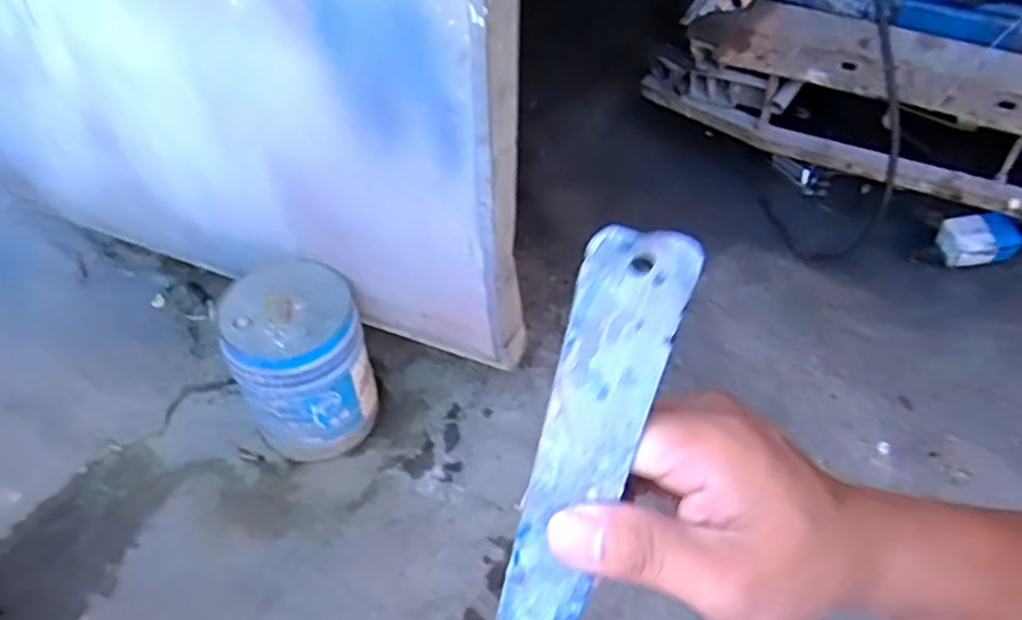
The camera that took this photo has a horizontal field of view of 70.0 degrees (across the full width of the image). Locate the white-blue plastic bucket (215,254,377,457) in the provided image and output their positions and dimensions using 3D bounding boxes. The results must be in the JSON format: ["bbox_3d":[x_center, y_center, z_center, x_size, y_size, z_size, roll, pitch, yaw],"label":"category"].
[{"bbox_3d":[-0.421,0.112,1.501,0.256,0.340,0.245,-1,49,1],"label":"white-blue plastic bucket"}]

